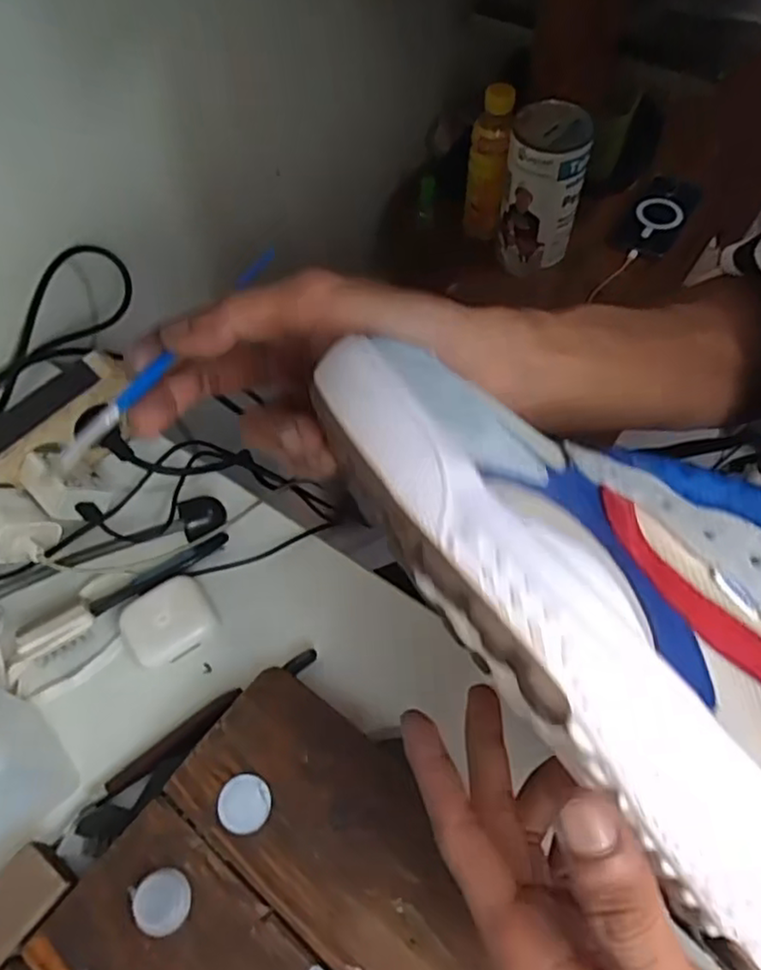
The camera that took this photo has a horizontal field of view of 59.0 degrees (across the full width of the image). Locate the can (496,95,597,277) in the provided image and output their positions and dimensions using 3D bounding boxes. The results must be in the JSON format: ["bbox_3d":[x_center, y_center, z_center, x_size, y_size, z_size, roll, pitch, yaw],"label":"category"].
[{"bbox_3d":[0.183,-0.334,0.770,0.083,0.161,0.083,5,60,7],"label":"can"}]

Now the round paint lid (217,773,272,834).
[{"bbox_3d":[-0.071,0.165,0.349,0.027,0.004,0.027,-2,59,3],"label":"round paint lid"}]

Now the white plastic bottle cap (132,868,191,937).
[{"bbox_3d":[-0.107,0.204,0.329,0.028,0.005,0.027,-2,59,3],"label":"white plastic bottle cap"}]

